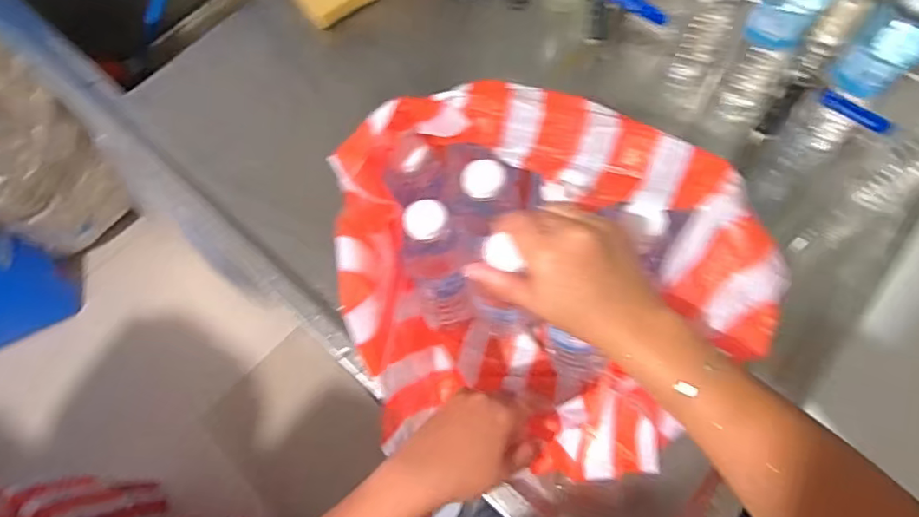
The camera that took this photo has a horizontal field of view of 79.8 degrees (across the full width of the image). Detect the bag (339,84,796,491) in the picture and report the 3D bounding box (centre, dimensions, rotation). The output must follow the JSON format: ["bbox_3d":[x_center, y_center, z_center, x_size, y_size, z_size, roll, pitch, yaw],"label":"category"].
[{"bbox_3d":[0.065,0.035,0.482,0.319,0.237,0.260,16,68,10],"label":"bag"}]

